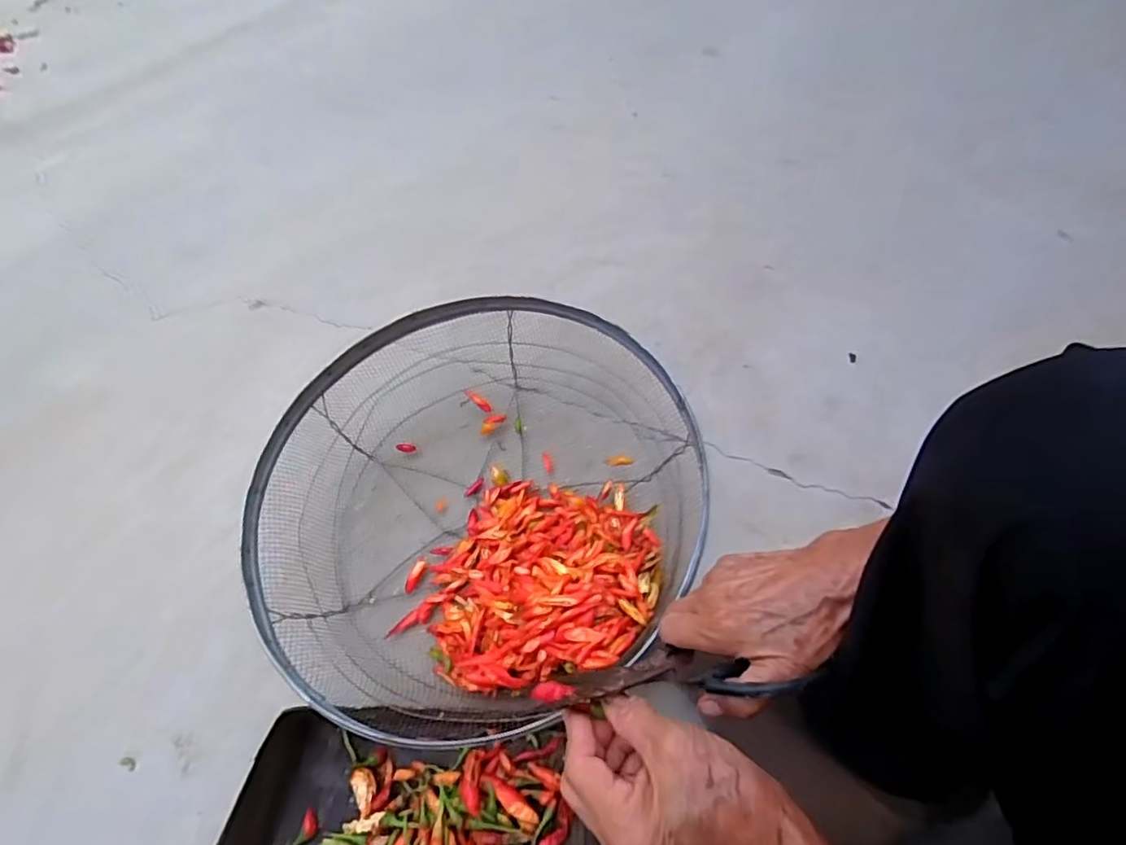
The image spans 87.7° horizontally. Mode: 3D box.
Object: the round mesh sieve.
[{"bbox_3d":[-0.087,0.074,0.620,0.433,0.144,0.419,-2,58,2],"label":"round mesh sieve"}]

